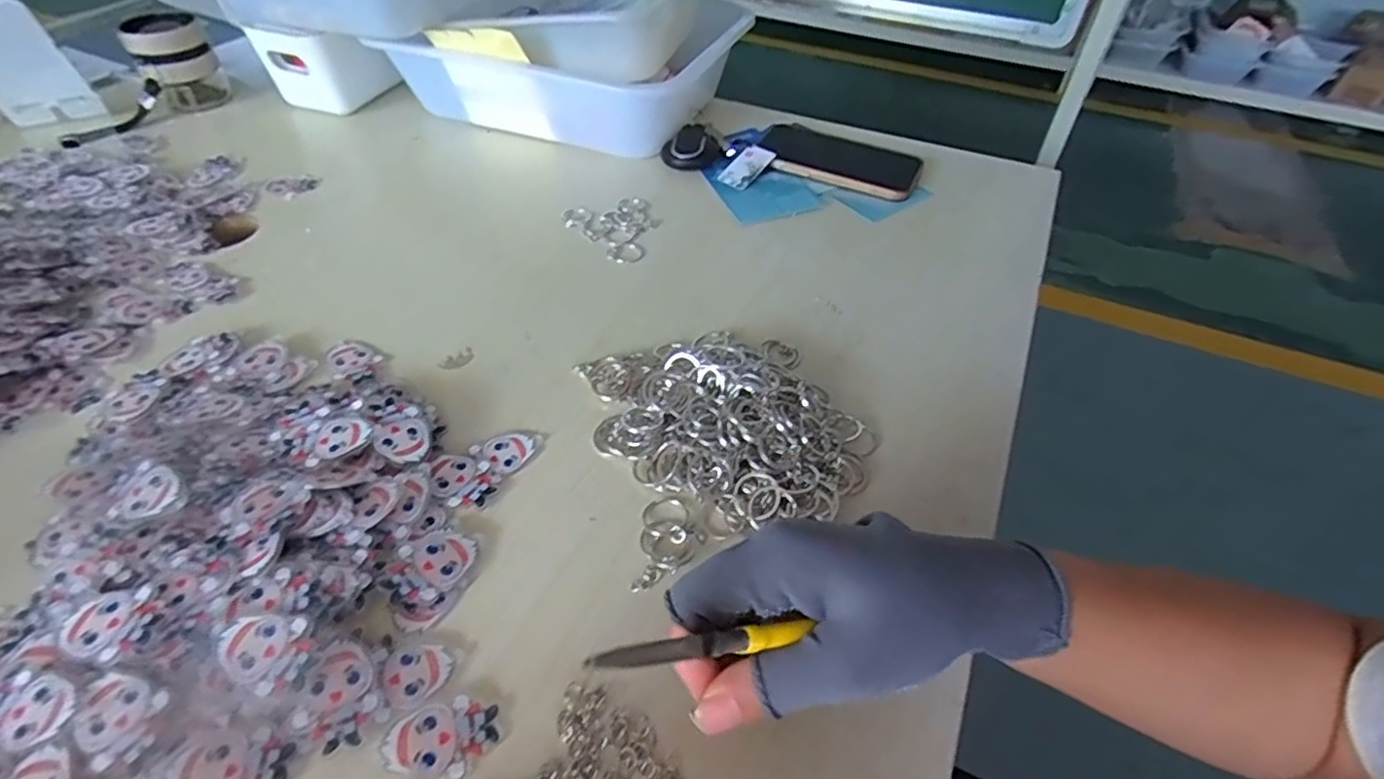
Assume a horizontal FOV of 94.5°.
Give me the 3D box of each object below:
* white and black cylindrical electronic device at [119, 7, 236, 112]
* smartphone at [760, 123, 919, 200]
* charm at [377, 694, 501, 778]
[{"bbox_3d":[-0.504,-0.323,0.628,0.067,0.070,0.058,-26,53,-23],"label":"white and black cylindrical electronic device"},{"bbox_3d":[0.134,-0.214,0.592,0.146,0.013,0.081,20,50,16],"label":"smartphone"},{"bbox_3d":[-0.103,0.142,0.264,0.043,0.004,0.030,5,47,2],"label":"charm"}]

